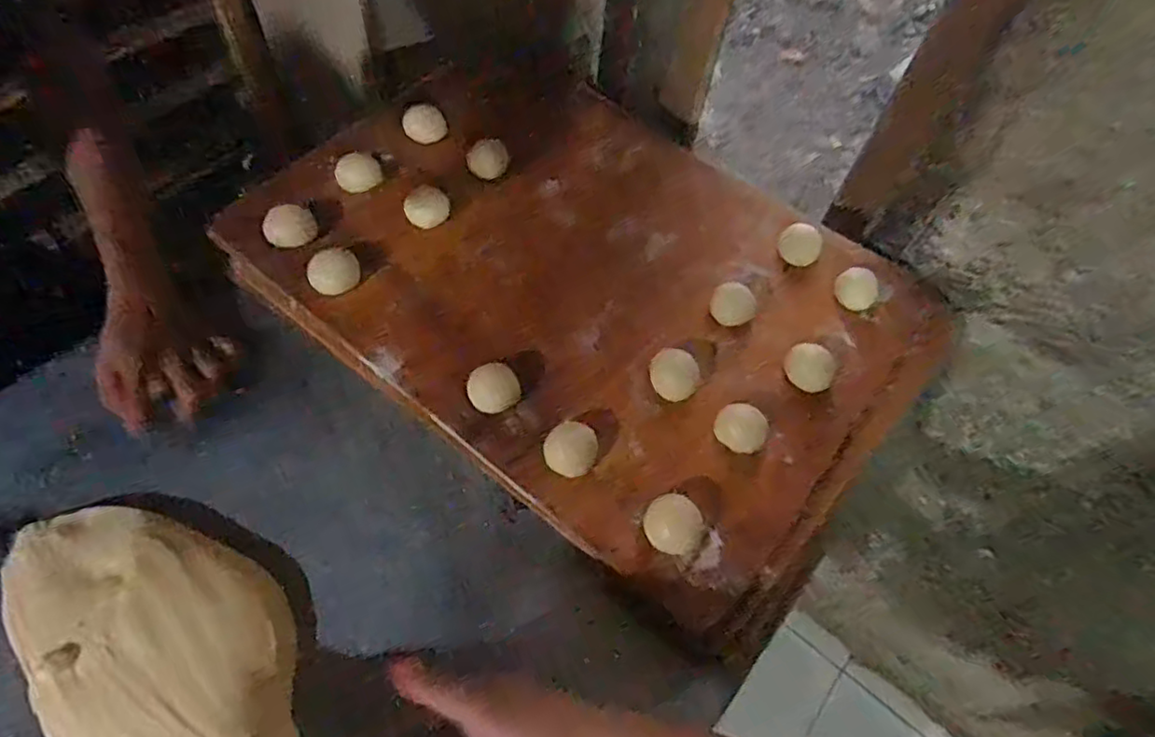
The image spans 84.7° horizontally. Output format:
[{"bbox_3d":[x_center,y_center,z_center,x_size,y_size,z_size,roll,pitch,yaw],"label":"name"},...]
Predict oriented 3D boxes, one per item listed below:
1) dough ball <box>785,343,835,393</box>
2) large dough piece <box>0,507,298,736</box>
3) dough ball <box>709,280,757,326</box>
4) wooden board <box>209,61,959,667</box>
[{"bbox_3d":[0.218,0.000,0.590,0.040,0.021,0.042,1,61,-3],"label":"dough ball"},{"bbox_3d":[-0.298,0.192,0.428,0.286,0.062,0.154,26,63,10],"label":"large dough piece"},{"bbox_3d":[0.151,-0.062,0.617,0.039,0.025,0.039,1,61,-3],"label":"dough ball"},{"bbox_3d":[0.014,-0.092,0.631,0.619,0.034,0.434,36,65,15],"label":"wooden board"}]

